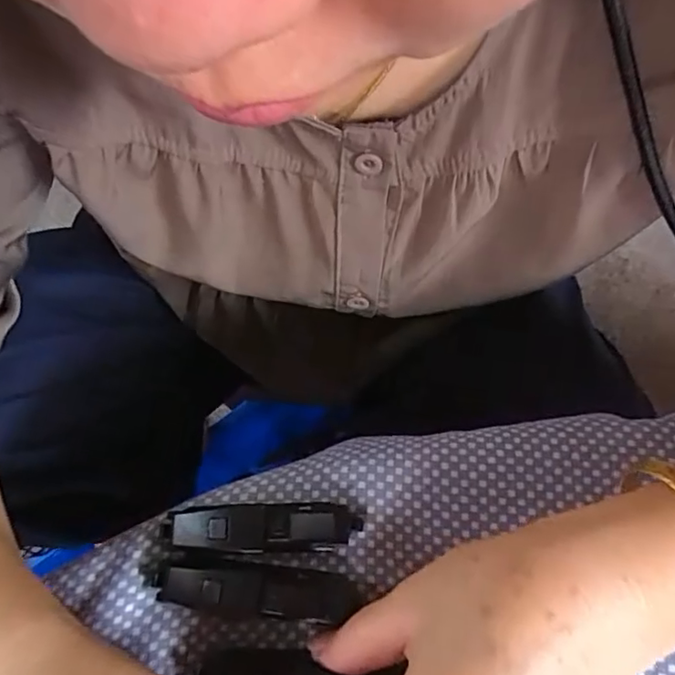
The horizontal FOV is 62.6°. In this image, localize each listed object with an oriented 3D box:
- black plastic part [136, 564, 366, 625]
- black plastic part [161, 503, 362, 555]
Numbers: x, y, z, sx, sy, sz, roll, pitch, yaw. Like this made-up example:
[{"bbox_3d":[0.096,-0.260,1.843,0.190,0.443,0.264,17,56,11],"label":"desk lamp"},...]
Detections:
[{"bbox_3d":[-0.036,0.101,0.223,0.086,0.008,0.019,5,71,5],"label":"black plastic part"},{"bbox_3d":[-0.031,0.079,0.229,0.079,0.010,0.018,-2,70,2],"label":"black plastic part"}]

